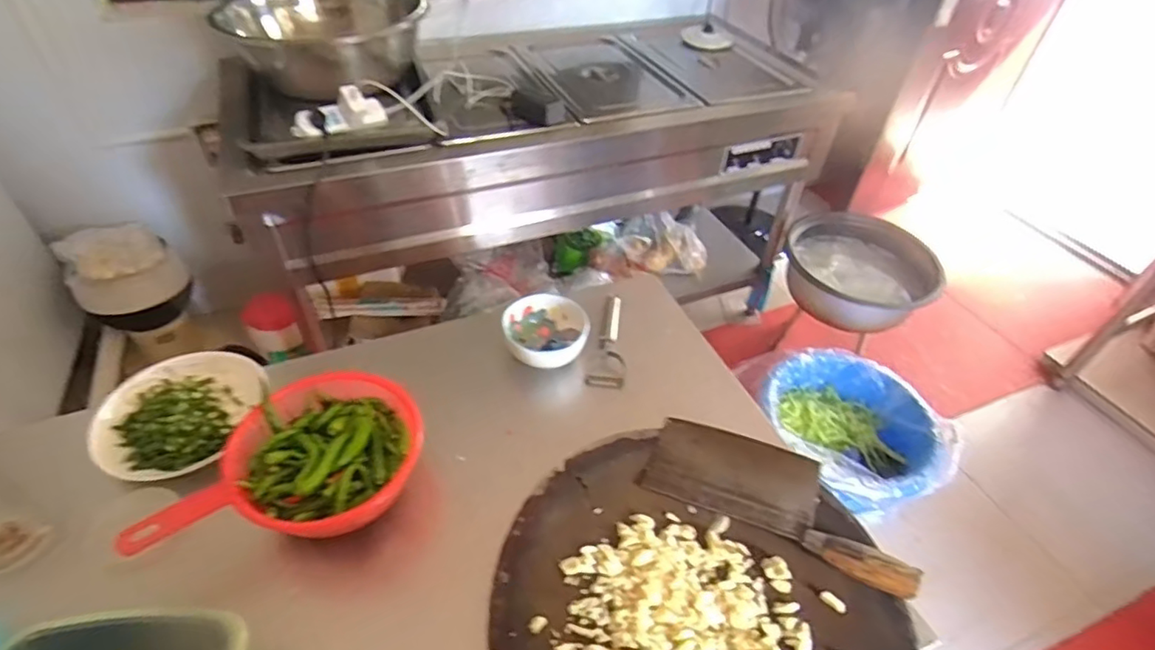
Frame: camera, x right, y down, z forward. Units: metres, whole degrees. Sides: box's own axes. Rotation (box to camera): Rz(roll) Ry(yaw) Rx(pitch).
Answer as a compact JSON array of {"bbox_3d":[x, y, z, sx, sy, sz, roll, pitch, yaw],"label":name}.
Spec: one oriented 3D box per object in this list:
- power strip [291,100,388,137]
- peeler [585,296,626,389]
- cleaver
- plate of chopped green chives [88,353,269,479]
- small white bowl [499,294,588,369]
[{"bbox_3d":[-0.470,-0.409,1.145,0.181,0.041,0.064,-24,51,-26],"label":"power strip"},{"bbox_3d":[0.052,0.022,0.825,0.050,0.025,0.164,11,45,7],"label":"peeler"},{"bbox_3d":[0.207,0.177,0.601,0.271,0.040,0.102,23,47,19],"label":"cleaver"},{"bbox_3d":[-0.476,0.104,0.690,0.152,0.039,0.182,8,44,4],"label":"plate of chopped green chives"},{"bbox_3d":[-0.044,0.012,0.789,0.111,0.047,0.108,2,44,-2],"label":"small white bowl"}]

